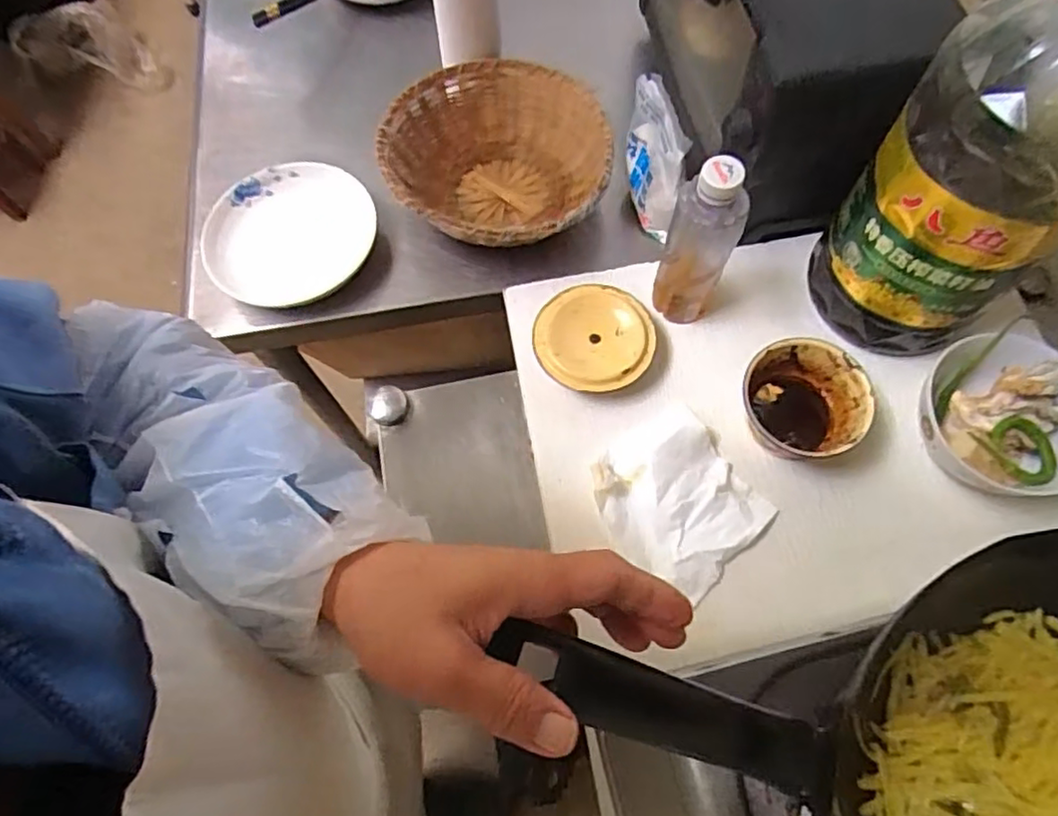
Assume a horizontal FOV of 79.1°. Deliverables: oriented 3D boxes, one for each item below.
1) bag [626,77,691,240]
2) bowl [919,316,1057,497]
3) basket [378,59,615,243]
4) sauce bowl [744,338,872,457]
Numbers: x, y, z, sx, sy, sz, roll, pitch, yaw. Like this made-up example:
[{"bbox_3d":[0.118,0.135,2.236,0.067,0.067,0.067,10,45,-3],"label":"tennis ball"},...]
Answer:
[{"bbox_3d":[0.122,-0.249,0.648,0.027,0.147,0.112,-12,68,-3],"label":"bag"},{"bbox_3d":[0.406,0.012,0.552,0.135,0.077,0.123,-1,68,2],"label":"bowl"},{"bbox_3d":[-0.032,-0.262,0.705,0.238,0.097,0.229,-1,68,2],"label":"basket"},{"bbox_3d":[0.245,-0.004,0.575,0.100,0.073,0.094,-1,68,2],"label":"sauce bowl"}]

